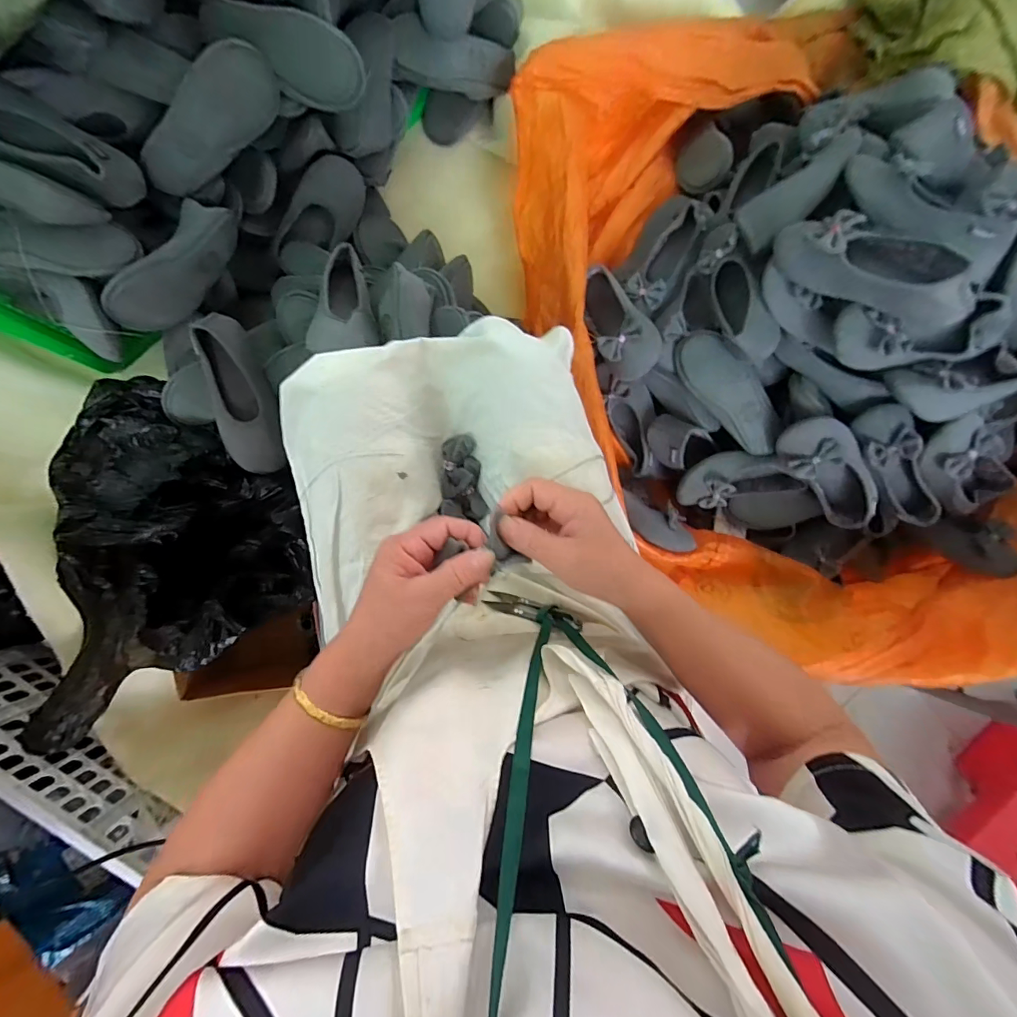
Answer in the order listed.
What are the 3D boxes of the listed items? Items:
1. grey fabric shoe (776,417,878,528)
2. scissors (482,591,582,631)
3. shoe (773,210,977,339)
[{"bbox_3d":[0.539,-0.055,0.737,0.213,0.079,0.078,44,83,-20],"label":"grey fabric shoe"},{"bbox_3d":[0.023,0.103,0.437,0.101,0.024,0.011,10,125,23],"label":"scissors"},{"bbox_3d":[0.490,-0.325,0.583,0.238,0.096,0.104,31,84,-3],"label":"shoe"}]

